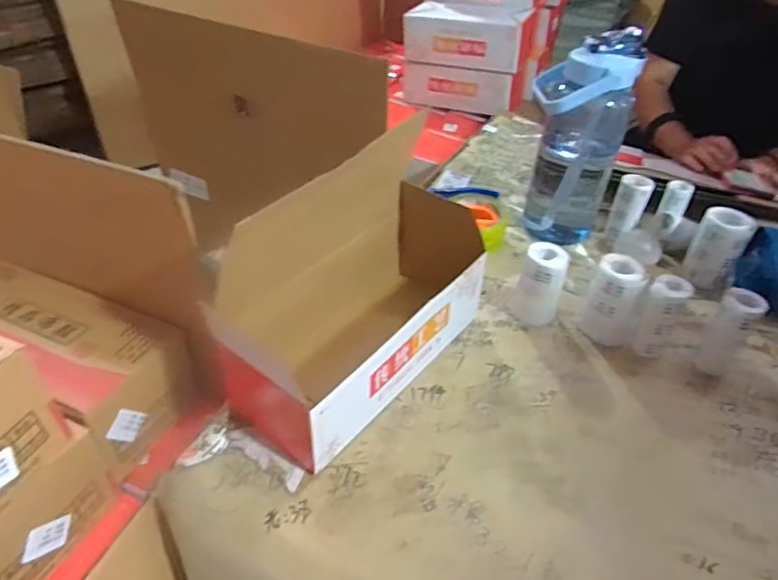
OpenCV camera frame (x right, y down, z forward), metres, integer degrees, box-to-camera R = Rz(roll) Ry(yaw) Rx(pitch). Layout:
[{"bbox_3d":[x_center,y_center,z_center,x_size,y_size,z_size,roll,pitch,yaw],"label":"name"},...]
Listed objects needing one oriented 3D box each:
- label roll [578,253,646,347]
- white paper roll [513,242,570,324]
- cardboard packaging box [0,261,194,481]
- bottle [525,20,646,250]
[{"bbox_3d":[0.268,0.016,0.636,0.059,0.100,0.061,22,46,16],"label":"label roll"},{"bbox_3d":[0.188,-0.004,0.651,0.050,0.098,0.050,2,40,-1],"label":"white paper roll"},{"bbox_3d":[-0.377,0.068,0.597,0.313,0.102,0.124,21,44,21],"label":"cardboard packaging box"},{"bbox_3d":[0.263,-0.190,0.757,0.116,0.308,0.092,12,44,7],"label":"bottle"}]

